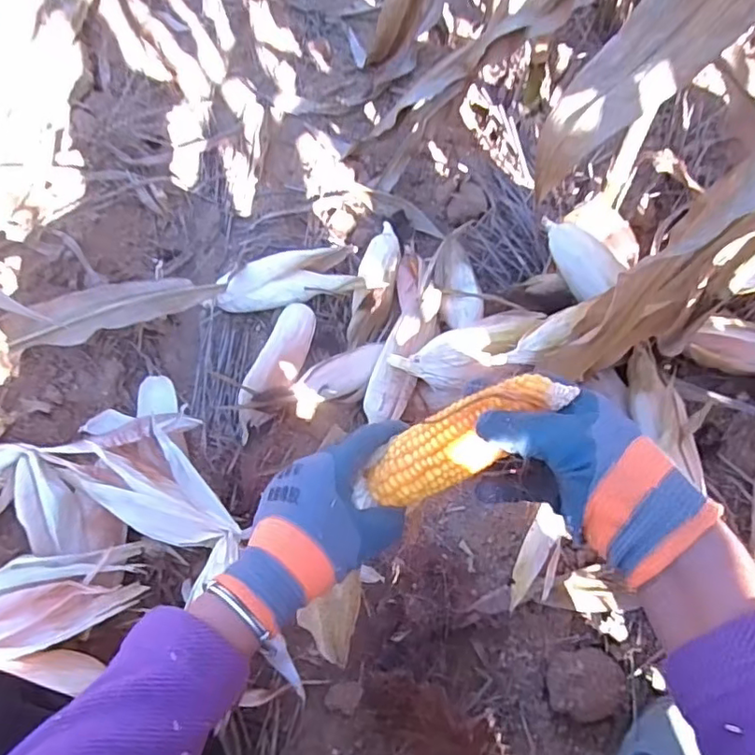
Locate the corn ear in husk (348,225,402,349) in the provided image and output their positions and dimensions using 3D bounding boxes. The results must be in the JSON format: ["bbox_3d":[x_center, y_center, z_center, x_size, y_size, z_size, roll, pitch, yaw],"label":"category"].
[{"bbox_3d":[0.000,-0.161,0.911,0.058,0.042,0.240,9,62,5],"label":"corn ear in husk"}]

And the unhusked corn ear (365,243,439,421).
[{"bbox_3d":[0.047,-0.080,0.845,0.078,0.070,0.313,11,62,6],"label":"unhusked corn ear"}]

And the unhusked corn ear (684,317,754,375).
[{"bbox_3d":[0.504,-0.036,0.776,0.181,0.057,0.059,4,61,2],"label":"unhusked corn ear"}]

